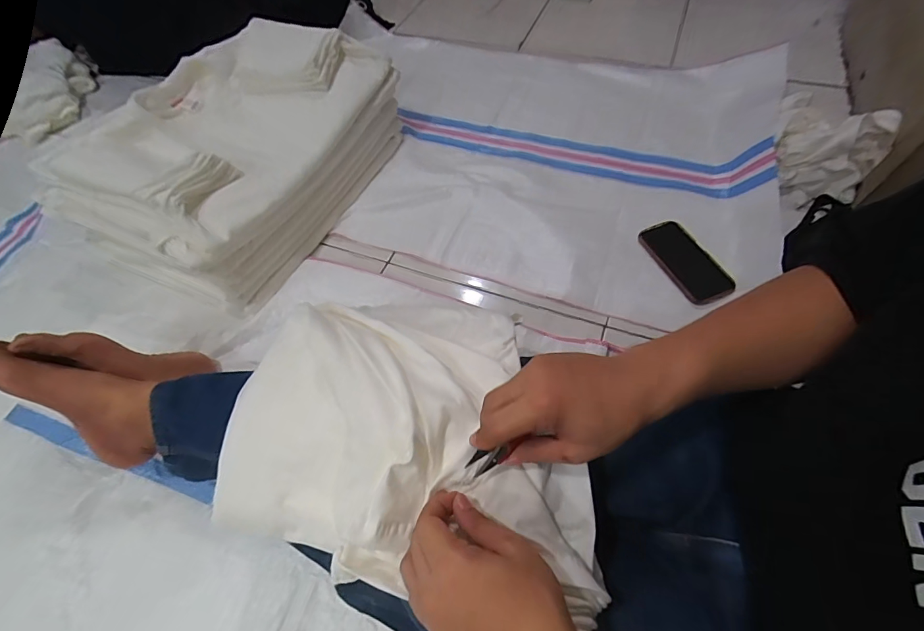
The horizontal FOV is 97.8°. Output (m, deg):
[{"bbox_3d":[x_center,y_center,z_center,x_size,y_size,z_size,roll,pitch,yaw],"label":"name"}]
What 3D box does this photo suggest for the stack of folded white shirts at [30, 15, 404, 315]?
[{"bbox_3d":[-0.397,-0.311,0.762,0.355,0.199,0.560,25,63,17],"label":"stack of folded white shirts"}]

